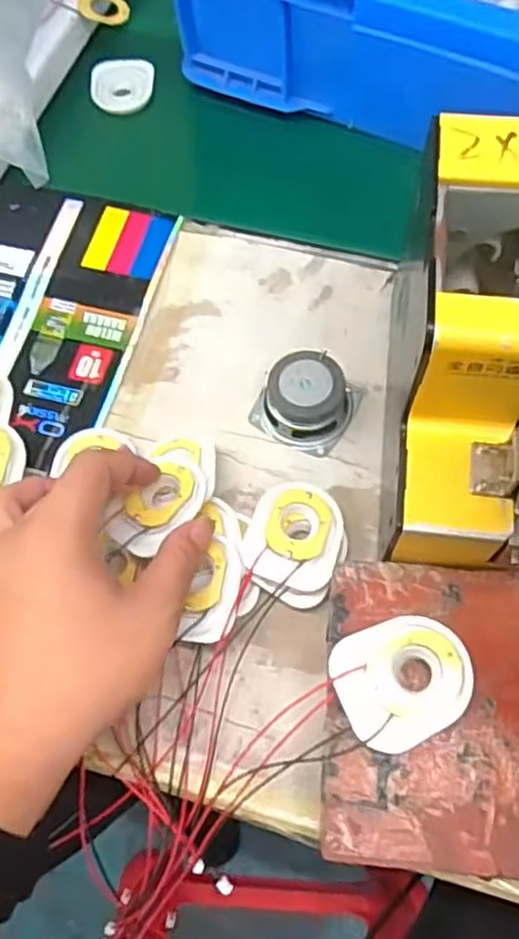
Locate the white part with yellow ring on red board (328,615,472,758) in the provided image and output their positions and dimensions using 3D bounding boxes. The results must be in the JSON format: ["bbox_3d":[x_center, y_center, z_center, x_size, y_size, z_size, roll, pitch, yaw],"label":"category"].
[{"bbox_3d":[0.063,0.093,0.308,0.058,0.020,0.050,-24,67,-8],"label":"white part with yellow ring on red board"}]

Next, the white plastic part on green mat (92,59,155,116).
[{"bbox_3d":[-0.108,-0.305,0.557,0.048,0.005,0.043,-3,88,-12],"label":"white plastic part on green mat"}]

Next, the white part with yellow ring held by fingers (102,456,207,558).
[{"bbox_3d":[-0.054,0.018,0.373,0.037,0.010,0.058,37,72,17],"label":"white part with yellow ring held by fingers"}]

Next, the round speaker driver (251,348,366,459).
[{"bbox_3d":[0.028,-0.044,0.416,0.053,0.029,0.052,29,70,14],"label":"round speaker driver"}]

